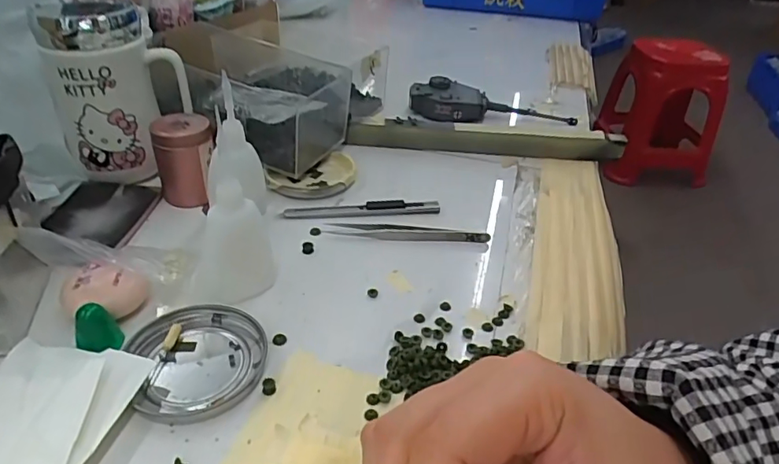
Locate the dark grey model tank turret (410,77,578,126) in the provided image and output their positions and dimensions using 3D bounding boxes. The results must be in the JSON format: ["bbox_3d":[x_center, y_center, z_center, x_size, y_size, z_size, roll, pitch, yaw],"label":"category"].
[{"bbox_3d":[0.116,-0.149,0.613,0.184,0.031,0.057,-1,36,-7],"label":"dark grey model tank turret"}]

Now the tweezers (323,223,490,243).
[{"bbox_3d":[0.014,0.000,0.418,0.125,0.011,0.013,5,36,2],"label":"tweezers"}]

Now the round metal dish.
[{"bbox_3d":[-0.108,0.071,0.308,0.072,0.009,0.077,3,36,-2],"label":"round metal dish"}]

